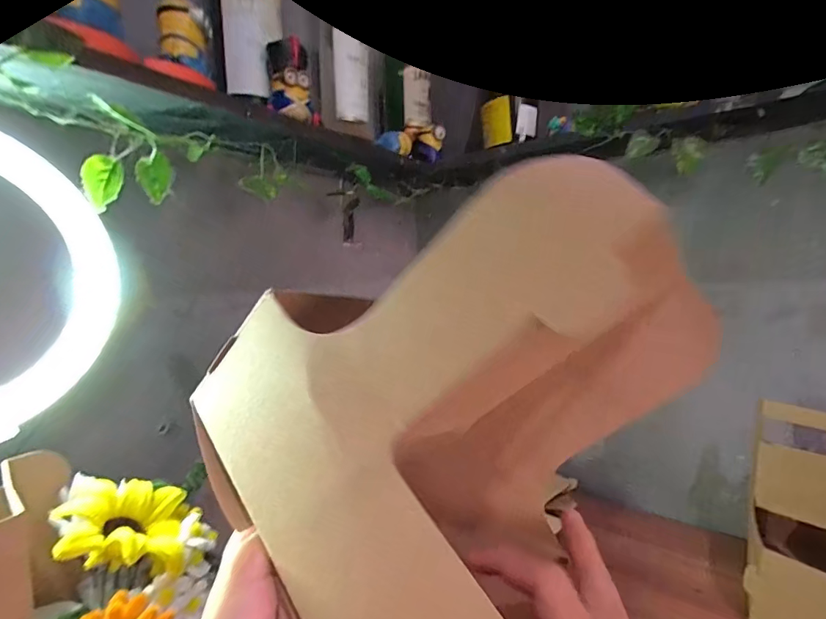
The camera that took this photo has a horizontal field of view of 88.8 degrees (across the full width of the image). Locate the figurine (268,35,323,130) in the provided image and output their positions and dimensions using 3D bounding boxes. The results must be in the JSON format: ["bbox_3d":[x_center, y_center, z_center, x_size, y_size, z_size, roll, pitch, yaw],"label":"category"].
[{"bbox_3d":[-0.134,-0.252,0.471,0.052,0.079,0.042,-3,7,-7],"label":"figurine"}]

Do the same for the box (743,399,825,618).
[{"bbox_3d":[0.460,0.231,0.485,0.111,0.222,0.193,4,9,44],"label":"box"}]

